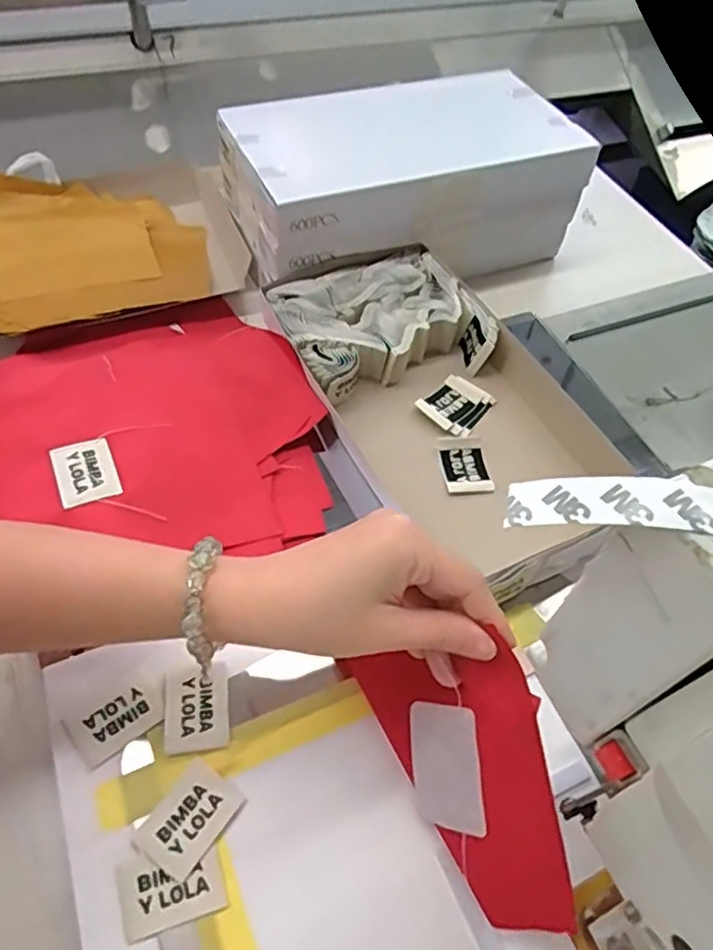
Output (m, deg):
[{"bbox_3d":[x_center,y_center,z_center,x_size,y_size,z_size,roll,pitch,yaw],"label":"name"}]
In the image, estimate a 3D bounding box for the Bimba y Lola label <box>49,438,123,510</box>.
[{"bbox_3d":[-0.171,-0.002,0.409,0.036,0.004,0.047,-16,61,-26],"label":"Bimba y Lola label"}]

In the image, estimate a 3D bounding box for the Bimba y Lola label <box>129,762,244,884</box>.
[{"bbox_3d":[-0.086,0.179,0.337,0.035,0.004,0.049,32,58,18],"label":"Bimba y Lola label"}]

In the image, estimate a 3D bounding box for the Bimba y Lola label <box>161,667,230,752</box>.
[{"bbox_3d":[-0.091,0.133,0.369,0.035,0.006,0.044,-5,56,-9],"label":"Bimba y Lola label"}]

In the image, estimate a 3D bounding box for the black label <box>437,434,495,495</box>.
[{"bbox_3d":[0.080,-0.008,0.487,0.035,0.007,0.053,-5,56,-9],"label":"black label"}]

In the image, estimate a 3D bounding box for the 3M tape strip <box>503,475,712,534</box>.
[{"bbox_3d":[0.071,0.008,0.180,0.057,0.007,0.015,0,49,20],"label":"3M tape strip"}]

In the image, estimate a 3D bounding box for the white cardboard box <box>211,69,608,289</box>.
[{"bbox_3d":[0.042,-0.276,0.635,0.315,0.142,0.170,-18,59,-17],"label":"white cardboard box"}]

